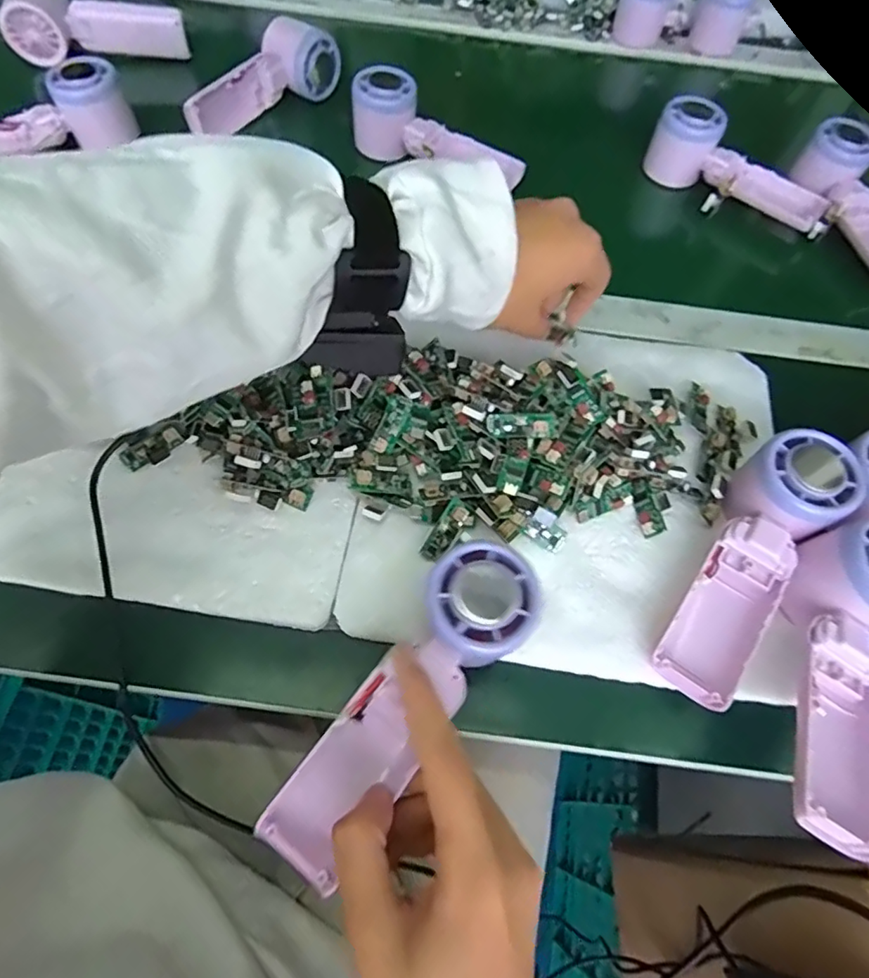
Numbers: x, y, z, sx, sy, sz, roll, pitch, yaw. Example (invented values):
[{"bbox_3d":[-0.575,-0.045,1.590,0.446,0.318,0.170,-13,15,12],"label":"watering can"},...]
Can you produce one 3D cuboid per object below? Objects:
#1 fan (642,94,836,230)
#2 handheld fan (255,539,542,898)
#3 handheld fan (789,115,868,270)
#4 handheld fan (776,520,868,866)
[{"bbox_3d":[0.267,-0.280,0.497,0.169,0.053,0.069,33,65,13],"label":"fan"},{"bbox_3d":[-0.012,0.097,0.264,0.049,0.025,0.164,38,80,17],"label":"handheld fan"},{"bbox_3d":[0.364,-0.245,0.477,0.064,0.044,0.152,-5,63,-7],"label":"handheld fan"},{"bbox_3d":[0.207,0.091,0.285,0.063,0.041,0.161,30,65,12],"label":"handheld fan"}]

